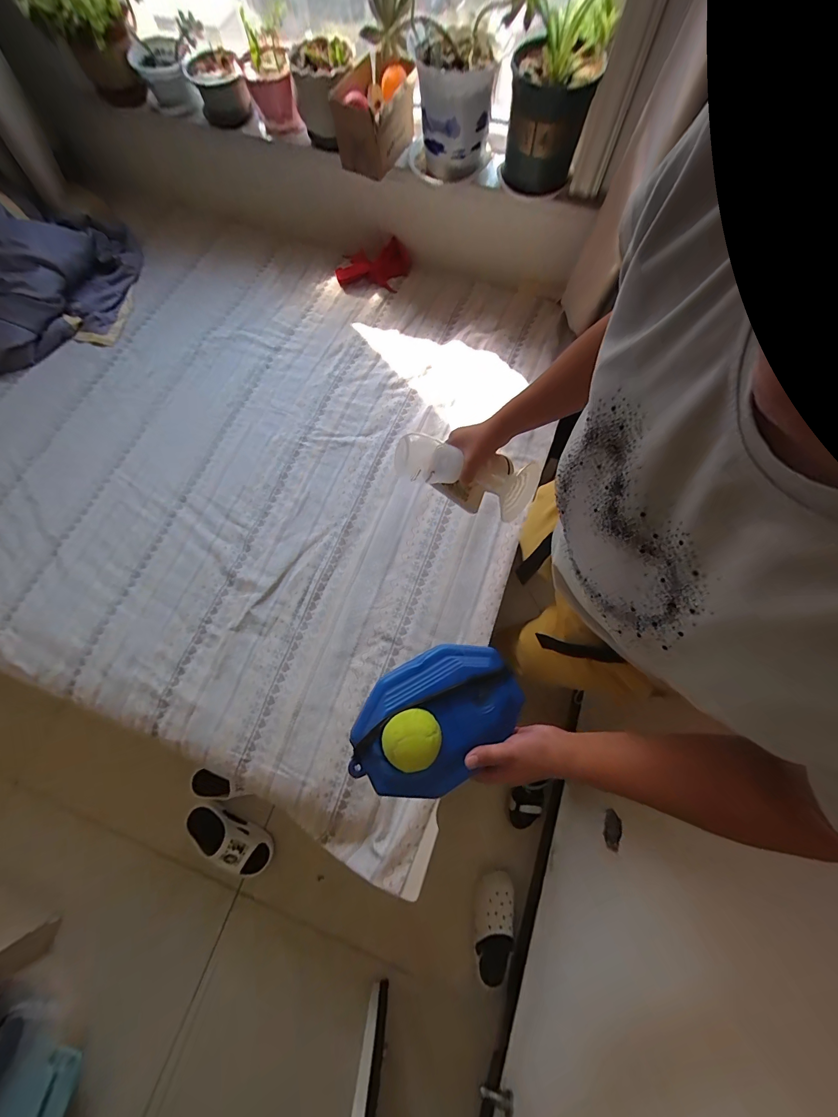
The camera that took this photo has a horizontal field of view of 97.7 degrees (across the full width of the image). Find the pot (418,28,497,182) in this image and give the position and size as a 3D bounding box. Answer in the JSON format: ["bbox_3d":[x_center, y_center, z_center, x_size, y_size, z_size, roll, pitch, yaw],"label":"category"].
[{"bbox_3d":[0.083,-1.022,0.840,0.157,0.176,0.145,1,70,3],"label":"pot"}]

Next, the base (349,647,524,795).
[{"bbox_3d":[0.019,0.178,0.411,0.205,0.057,0.137,-27,71,-7],"label":"base"}]

